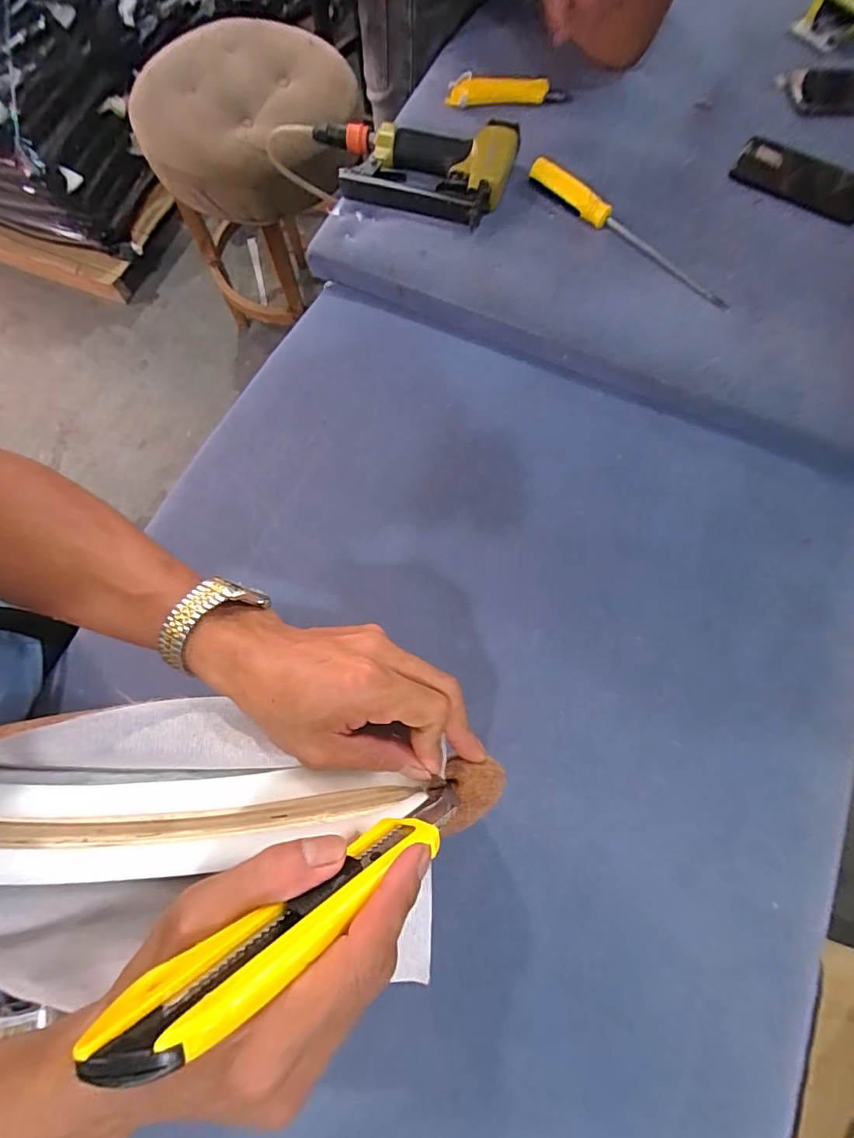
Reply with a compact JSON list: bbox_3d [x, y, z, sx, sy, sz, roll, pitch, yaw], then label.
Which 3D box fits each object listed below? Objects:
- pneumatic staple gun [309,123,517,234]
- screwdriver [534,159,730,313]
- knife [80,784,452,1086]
[{"bbox_3d":[-0.026,-0.496,0.562,0.252,0.043,0.119,17,74,4],"label":"pneumatic staple gun"},{"bbox_3d":[0.231,-0.386,0.522,0.271,0.036,0.029,35,76,9],"label":"screwdriver"},{"bbox_3d":[-0.041,0.137,0.196,0.164,0.029,0.023,-13,70,-45],"label":"knife"}]

